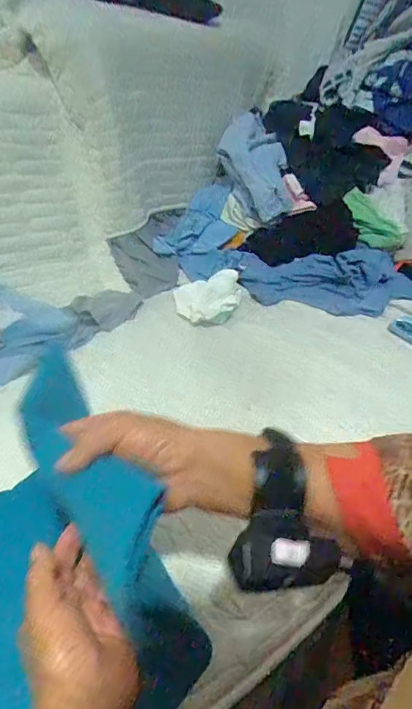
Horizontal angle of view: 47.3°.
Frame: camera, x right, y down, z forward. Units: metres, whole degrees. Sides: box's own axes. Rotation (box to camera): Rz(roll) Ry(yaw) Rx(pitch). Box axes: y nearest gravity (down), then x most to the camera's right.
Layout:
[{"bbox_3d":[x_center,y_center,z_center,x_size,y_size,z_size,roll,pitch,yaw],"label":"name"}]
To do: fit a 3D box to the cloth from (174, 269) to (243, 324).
[{"bbox_3d":[0.005,-0.104,0.833,0.119,0.040,0.146,5,34,0],"label":"cloth"}]

